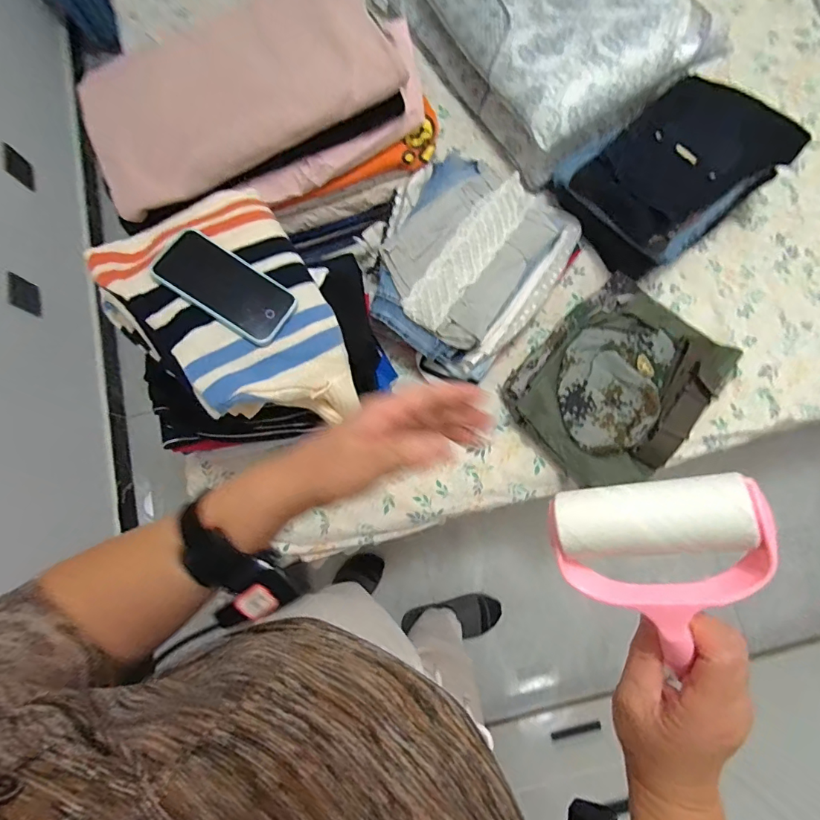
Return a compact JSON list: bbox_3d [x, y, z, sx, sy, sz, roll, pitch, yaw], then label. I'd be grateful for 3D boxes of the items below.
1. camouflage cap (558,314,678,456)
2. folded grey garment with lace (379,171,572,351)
[{"bbox_3d":[0.360,-0.052,0.823,0.173,0.084,0.240,21,65,15],"label":"camouflage cap"},{"bbox_3d":[0.103,-0.289,0.829,0.228,0.029,0.322,36,79,7],"label":"folded grey garment with lace"}]

